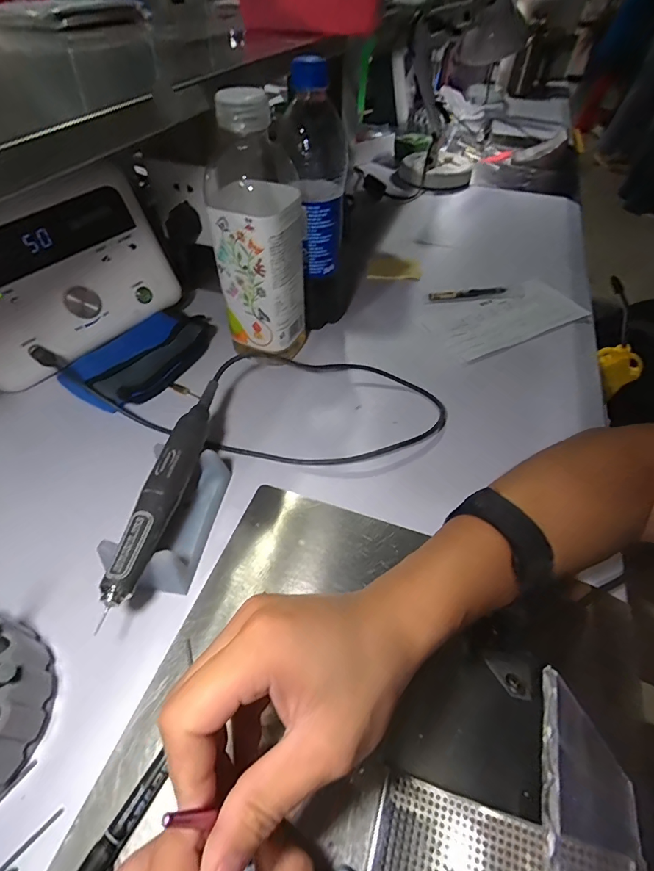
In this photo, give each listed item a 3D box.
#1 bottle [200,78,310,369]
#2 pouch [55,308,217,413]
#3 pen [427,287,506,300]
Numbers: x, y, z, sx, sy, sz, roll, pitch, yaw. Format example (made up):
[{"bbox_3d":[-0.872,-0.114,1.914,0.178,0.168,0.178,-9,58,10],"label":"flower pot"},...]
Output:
[{"bbox_3d":[-0.062,-0.182,0.401,0.075,0.223,0.081,9,50,6],"label":"bottle"},{"bbox_3d":[-0.193,-0.086,0.445,0.087,0.028,0.163,28,54,20],"label":"pouch"},{"bbox_3d":[0.195,-0.198,0.575,0.115,0.008,0.013,-7,51,-9],"label":"pen"}]

